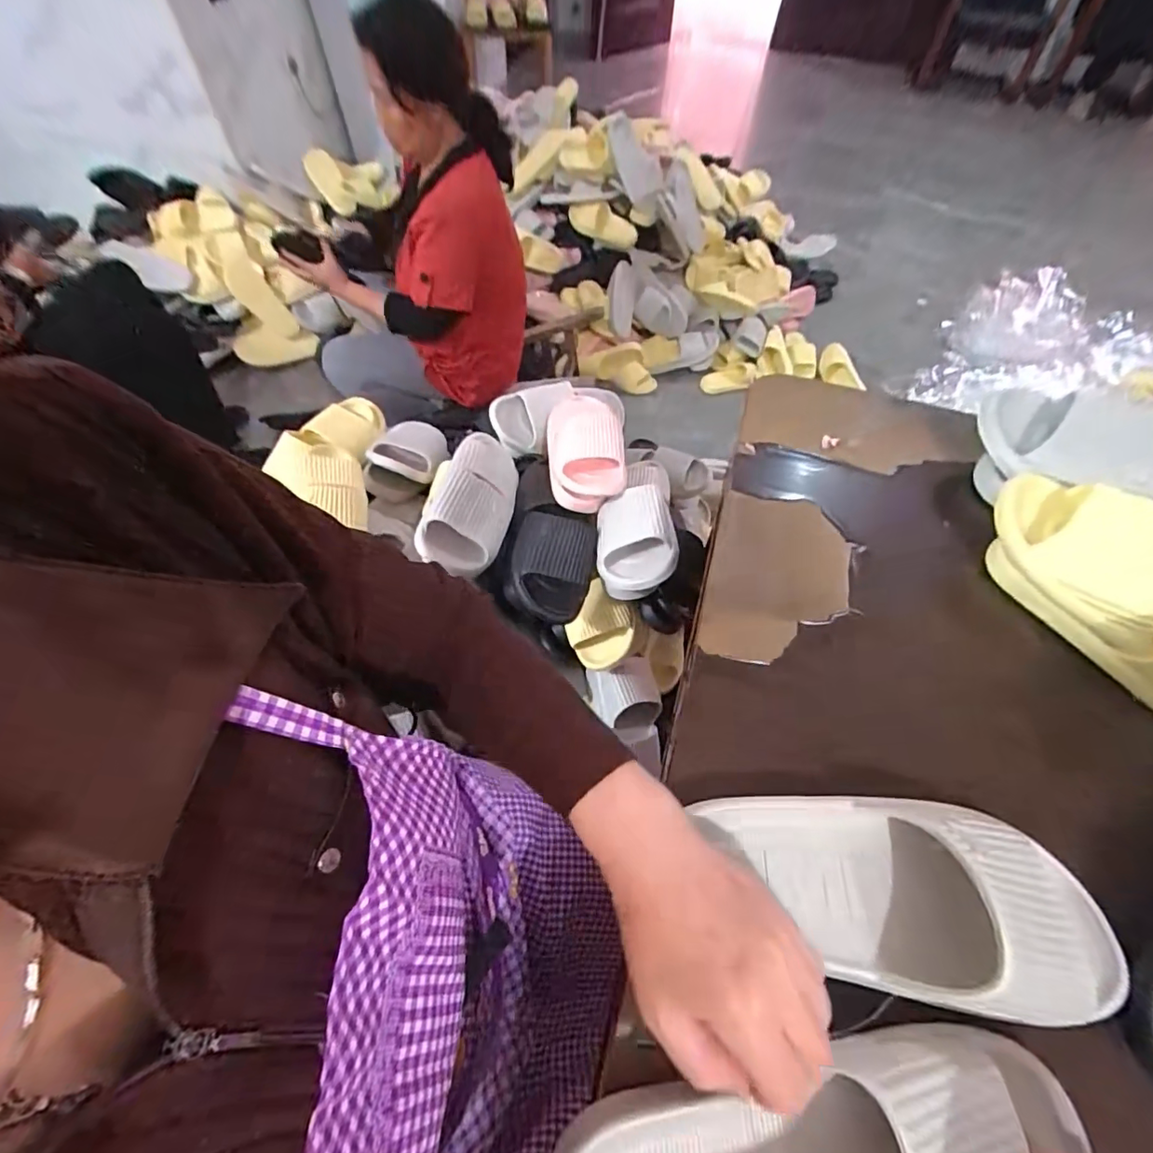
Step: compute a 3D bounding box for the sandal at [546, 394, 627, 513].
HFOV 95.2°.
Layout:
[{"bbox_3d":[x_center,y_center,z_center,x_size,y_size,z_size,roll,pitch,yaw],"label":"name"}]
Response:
[{"bbox_3d":[0.012,-0.216,0.806,0.112,0.075,0.247,-1,57,-2],"label":"sandal"}]

